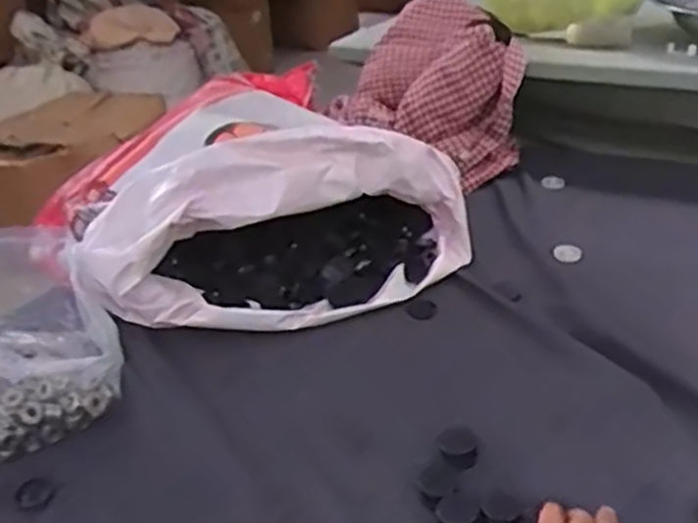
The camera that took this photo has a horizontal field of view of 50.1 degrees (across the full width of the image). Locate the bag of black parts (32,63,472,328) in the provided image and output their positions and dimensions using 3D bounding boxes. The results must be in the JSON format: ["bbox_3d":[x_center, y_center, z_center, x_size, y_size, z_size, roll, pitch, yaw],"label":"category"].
[{"bbox_3d":[-0.144,-0.102,0.963,0.436,0.190,0.448,-23,33,-26],"label":"bag of black parts"}]

